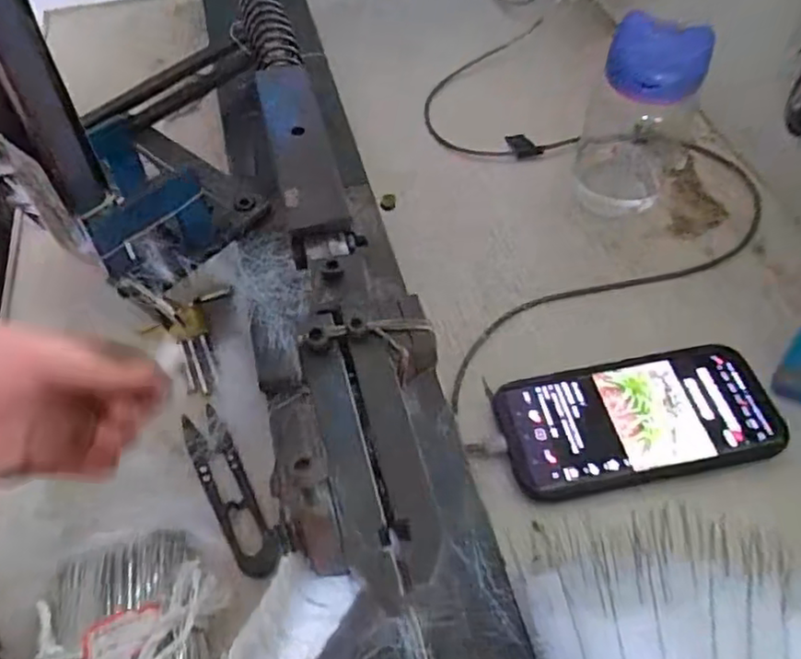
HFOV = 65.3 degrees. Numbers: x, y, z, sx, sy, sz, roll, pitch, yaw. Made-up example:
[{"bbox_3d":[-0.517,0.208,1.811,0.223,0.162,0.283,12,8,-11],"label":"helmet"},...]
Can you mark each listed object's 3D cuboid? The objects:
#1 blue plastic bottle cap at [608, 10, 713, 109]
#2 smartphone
[{"bbox_3d":[0.173,-0.181,0.426,0.064,0.039,0.048,27,62,19],"label":"blue plastic bottle cap"},{"bbox_3d":[0.150,0.058,0.394,0.168,0.013,0.079,-9,56,-4],"label":"smartphone"}]

